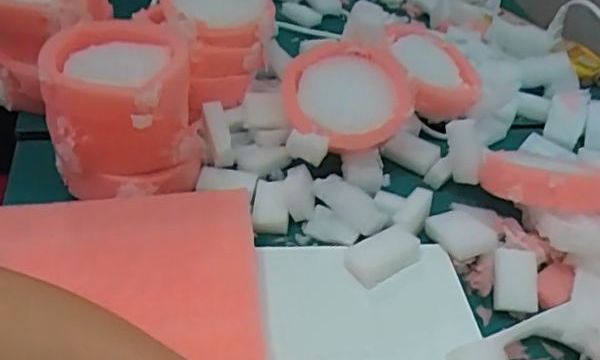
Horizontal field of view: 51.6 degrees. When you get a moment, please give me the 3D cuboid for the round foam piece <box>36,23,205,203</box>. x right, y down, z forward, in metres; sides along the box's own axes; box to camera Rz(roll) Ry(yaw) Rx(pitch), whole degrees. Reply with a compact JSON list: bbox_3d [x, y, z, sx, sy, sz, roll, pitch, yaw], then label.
[{"bbox_3d":[-0.129,-0.052,0.455,0.100,0.094,0.108,0,41,-11],"label":"round foam piece"}]

